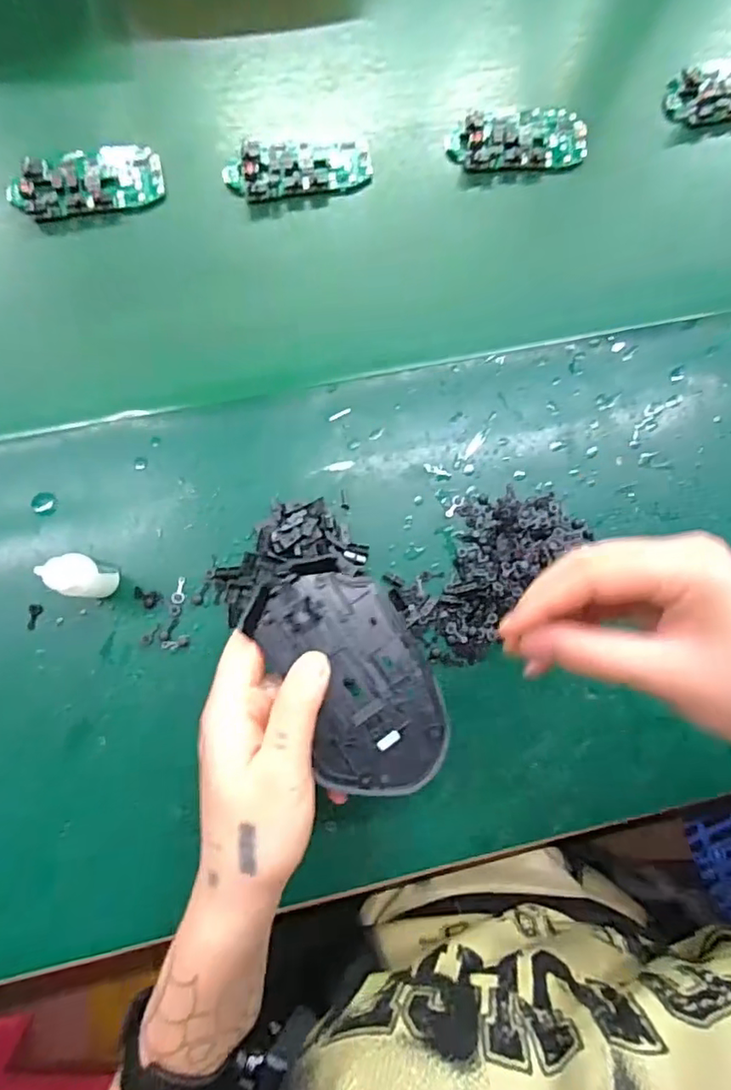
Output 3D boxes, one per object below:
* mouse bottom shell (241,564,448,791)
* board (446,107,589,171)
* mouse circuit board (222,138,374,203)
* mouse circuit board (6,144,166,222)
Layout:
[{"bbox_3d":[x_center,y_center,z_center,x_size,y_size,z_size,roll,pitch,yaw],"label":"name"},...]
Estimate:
[{"bbox_3d":[-0.006,0.061,0.279,0.068,0.009,0.116,-29,84,-7],"label":"mouse bottom shell"},{"bbox_3d":[0.107,-0.286,0.405,0.098,0.008,0.047,-10,82,-5],"label":"board"},{"bbox_3d":[-0.044,-0.256,0.388,0.098,0.017,0.037,-9,82,-5],"label":"mouse circuit board"},{"bbox_3d":[-0.185,-0.241,0.380,0.097,0.010,0.046,-12,82,-5],"label":"mouse circuit board"}]

